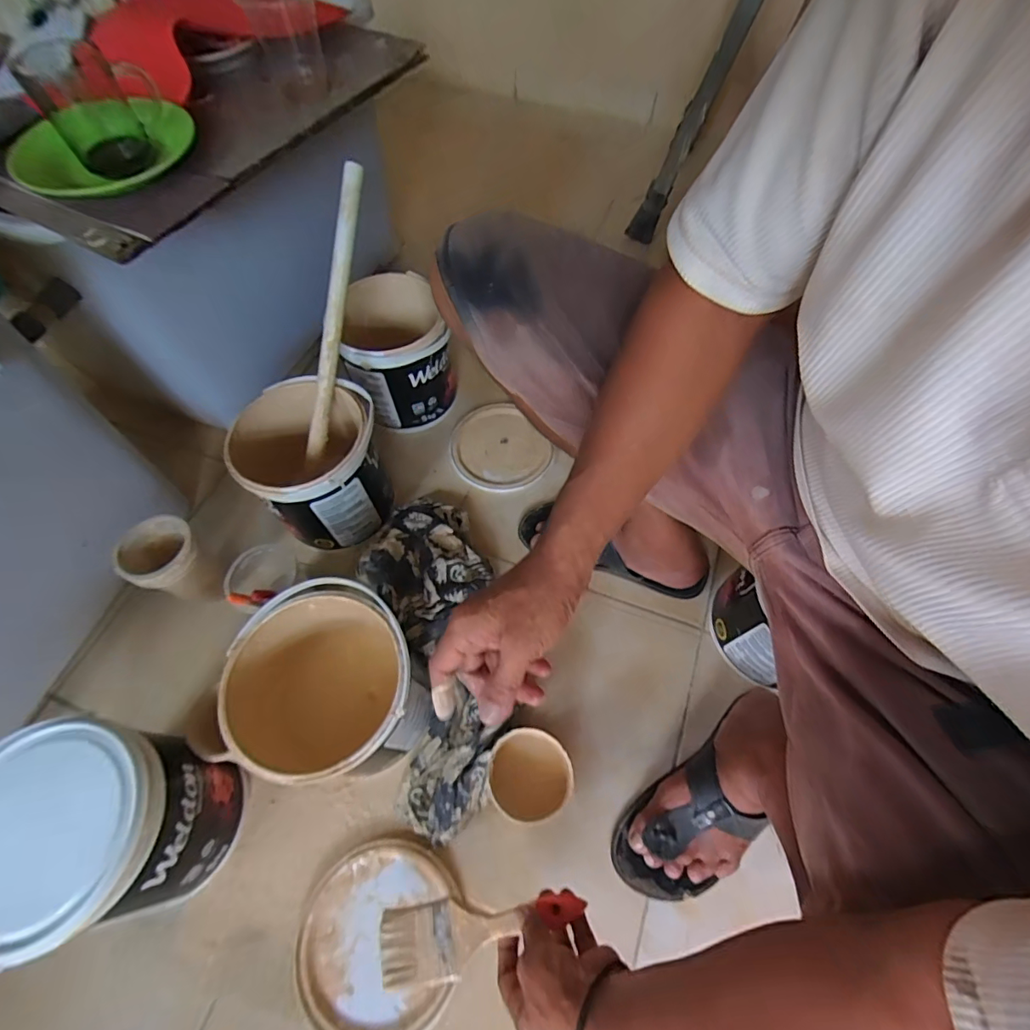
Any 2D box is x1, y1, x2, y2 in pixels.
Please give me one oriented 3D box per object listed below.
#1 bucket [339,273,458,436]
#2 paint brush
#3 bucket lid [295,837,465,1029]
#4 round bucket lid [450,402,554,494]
[{"bbox_3d":[-0.189,-0.261,0.809,0.155,0.183,0.161,0,61,0],"label":"bucket"},{"bbox_3d":[-0.035,0.402,0.475,0.201,0.016,0.060,-18,63,5],"label":"paint brush"},{"bbox_3d":[-0.147,0.455,0.528,0.160,0.016,0.172,0,63,1],"label":"bucket lid"},{"bbox_3d":[-0.030,-0.115,0.832,0.158,0.015,0.172,0,61,0],"label":"round bucket lid"}]

